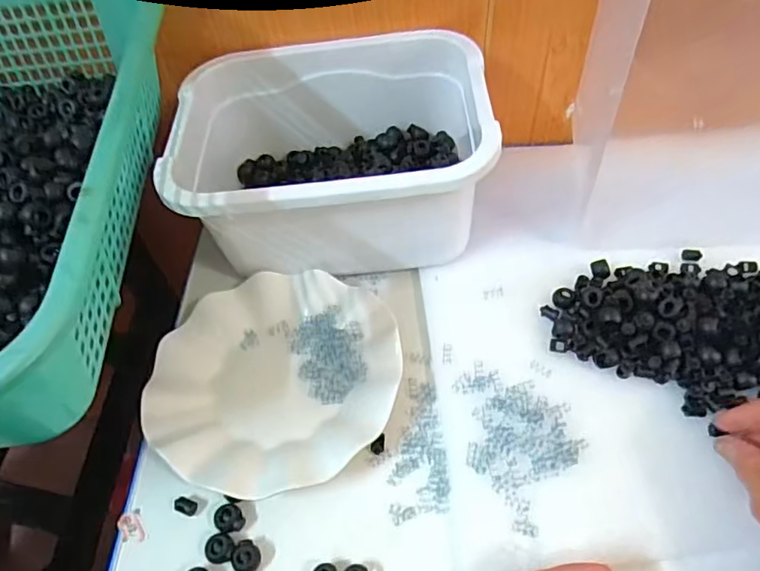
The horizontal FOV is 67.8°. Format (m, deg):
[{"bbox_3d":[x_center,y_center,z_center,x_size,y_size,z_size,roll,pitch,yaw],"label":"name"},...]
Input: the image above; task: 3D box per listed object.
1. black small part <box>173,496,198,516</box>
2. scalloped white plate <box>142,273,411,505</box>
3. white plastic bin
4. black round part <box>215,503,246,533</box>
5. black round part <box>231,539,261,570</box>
[{"bbox_3d":[-0.129,0.147,0.377,0.016,0.004,0.009,17,59,14],"label":"black small part"},{"bbox_3d":[-0.078,0.064,0.420,0.176,0.022,0.176,-1,56,2],"label":"scalloped white plate"},{"bbox_3d":[-0.040,-0.110,0.481,0.242,0.109,0.187,-4,56,0],"label":"white plastic bin"},{"bbox_3d":[-0.098,0.153,0.371,0.019,0.010,0.017,30,63,21],"label":"black round part"},{"bbox_3d":[-0.083,0.171,0.355,0.017,0.009,0.019,15,58,12],"label":"black round part"}]

